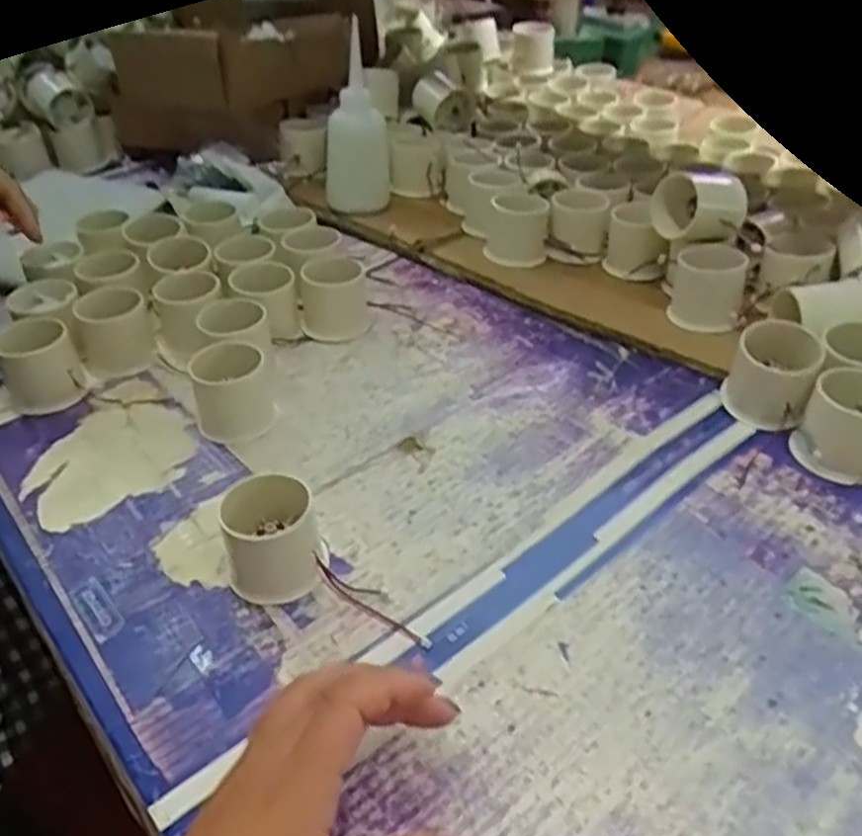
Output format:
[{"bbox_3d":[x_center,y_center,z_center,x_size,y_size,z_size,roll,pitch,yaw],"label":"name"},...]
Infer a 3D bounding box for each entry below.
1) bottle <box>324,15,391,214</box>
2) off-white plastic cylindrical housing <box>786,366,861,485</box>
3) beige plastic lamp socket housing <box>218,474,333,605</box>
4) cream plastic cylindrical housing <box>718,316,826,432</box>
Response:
[{"bbox_3d":[-0.075,-0.279,0.768,0.063,0.154,0.039,-3,39,0],"label":"bottle"},{"bbox_3d":[0.257,0.004,0.487,0.052,0.048,0.061,26,47,31],"label":"off-white plastic cylindrical housing"},{"bbox_3d":[-0.087,0.066,0.435,0.051,0.054,0.044,-5,39,-2],"label":"beige plastic lamp socket housing"},{"bbox_3d":[0.226,-0.030,0.524,0.054,0.057,0.049,20,45,26],"label":"cream plastic cylindrical housing"}]

